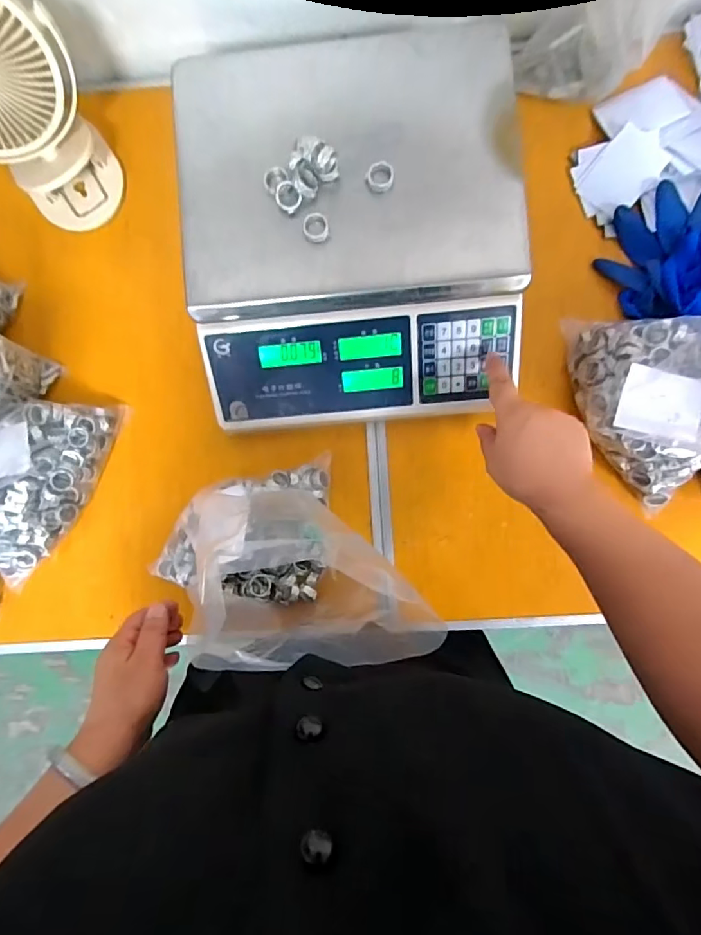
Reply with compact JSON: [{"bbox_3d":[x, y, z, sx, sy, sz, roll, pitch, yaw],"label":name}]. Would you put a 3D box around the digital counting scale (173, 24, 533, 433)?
[{"bbox_3d":[0.002,-0.202,0.458,0.278,0.093,0.304,-4,87,1],"label":"digital counting scale"}]

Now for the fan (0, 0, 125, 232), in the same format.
[{"bbox_3d":[-0.316,-0.333,0.453,0.151,0.183,0.069,-21,65,0],"label":"fan"}]

